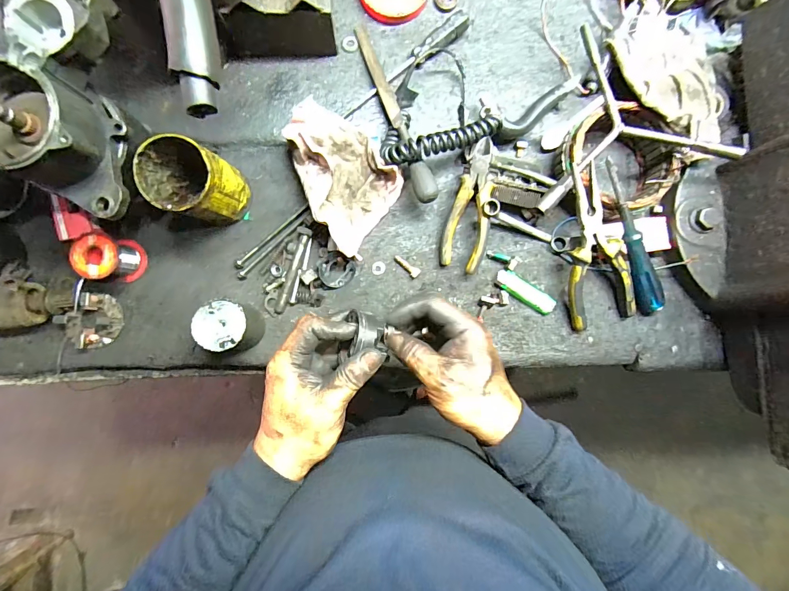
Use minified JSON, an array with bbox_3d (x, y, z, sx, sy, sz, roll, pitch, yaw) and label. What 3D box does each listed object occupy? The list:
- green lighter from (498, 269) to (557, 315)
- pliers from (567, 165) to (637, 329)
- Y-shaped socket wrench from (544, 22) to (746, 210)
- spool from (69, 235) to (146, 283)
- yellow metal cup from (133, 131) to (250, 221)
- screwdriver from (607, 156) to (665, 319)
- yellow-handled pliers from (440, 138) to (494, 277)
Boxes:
[{"bbox_3d":[0.168,-0.004,0.480,0.082,0.009,0.023,35,87,0],"label":"green lighter"},{"bbox_3d":[0.232,-0.052,0.439,0.071,0.023,0.186,-19,107,-3],"label":"pliers"},{"bbox_3d":[0.249,-0.220,0.434,0.218,0.055,0.199,-15,88,-2],"label":"Y-shaped socket wrench"},{"bbox_3d":[-0.336,-0.044,0.443,0.046,0.057,0.050,0,87,-2],"label":"spool"},{"bbox_3d":[-0.220,-0.121,0.418,0.074,0.114,0.073,0,87,-2],"label":"yellow metal cup"},{"bbox_3d":[0.278,-0.061,0.434,0.024,0.020,0.202,-28,106,-3],"label":"screwdriver"},{"bbox_3d":[0.094,-0.107,0.450,0.052,0.011,0.152,15,102,15],"label":"yellow-handled pliers"}]

